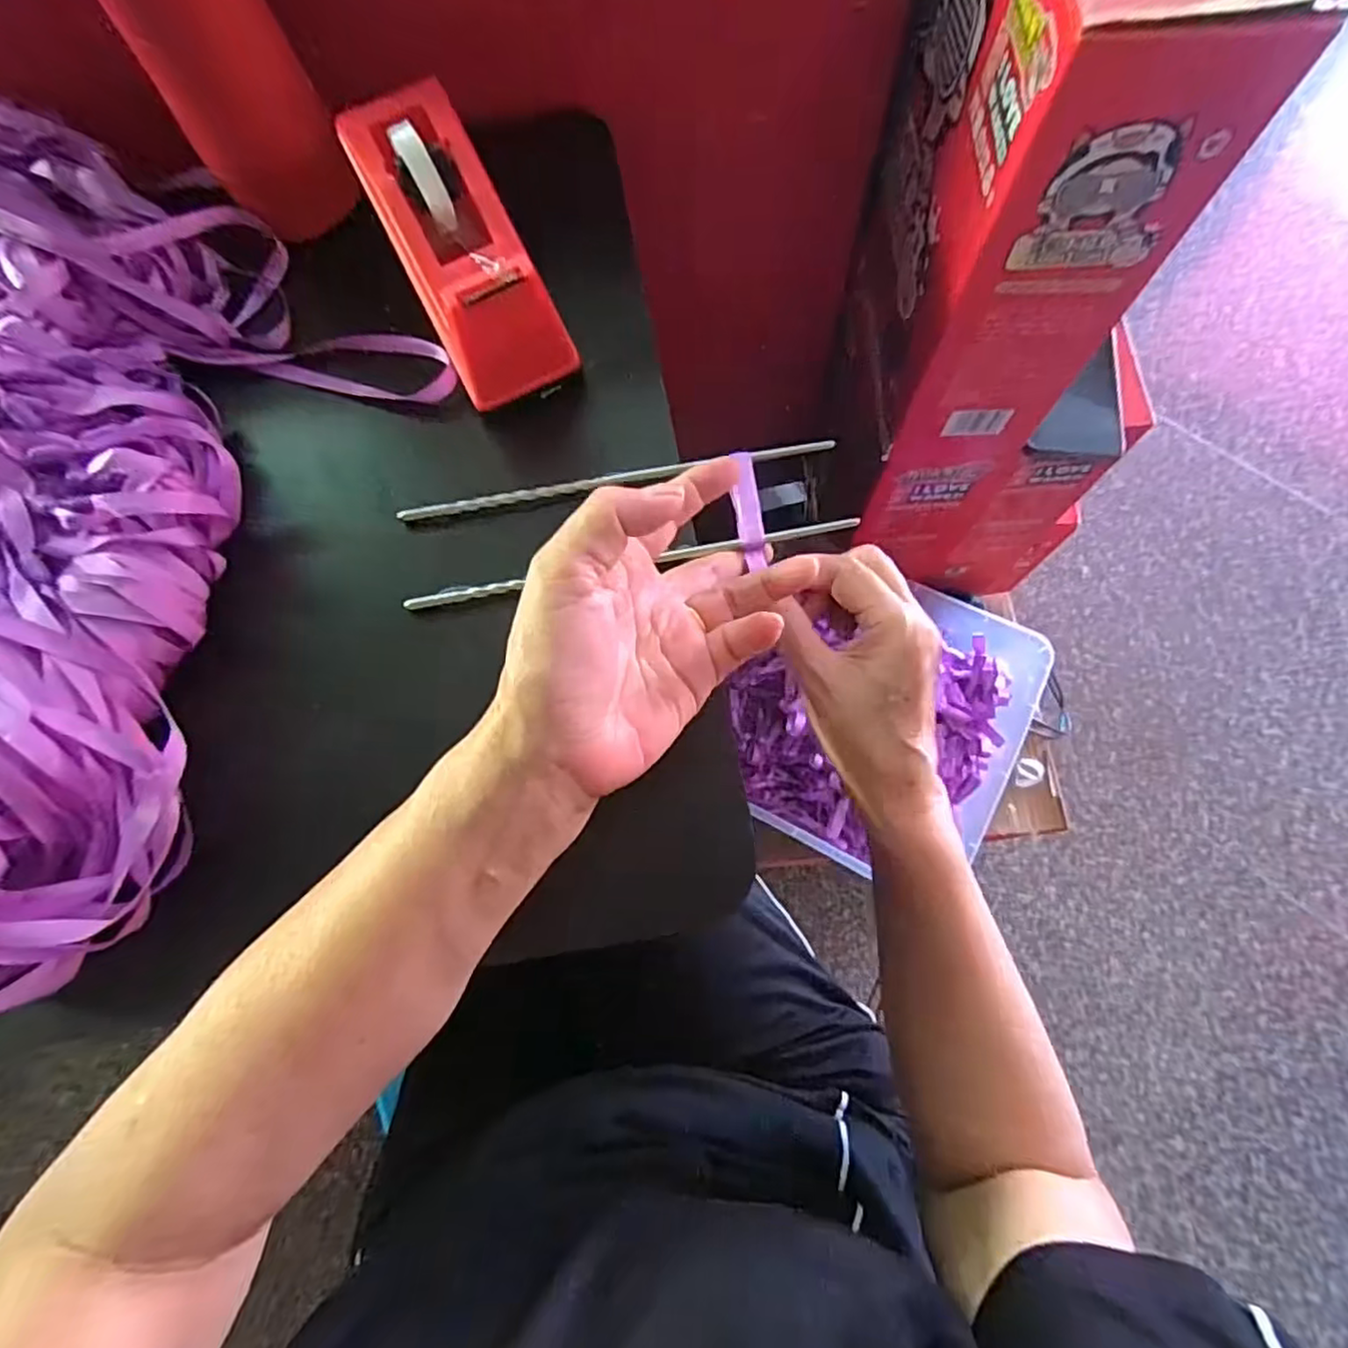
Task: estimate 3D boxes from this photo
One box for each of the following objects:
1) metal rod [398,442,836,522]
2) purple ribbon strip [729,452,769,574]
[{"bbox_3d":[-0.029,-0.098,0.338,0.222,0.008,0.008,-9,73,0],"label":"metal rod"},{"bbox_3d":[0.037,-0.081,0.325,0.013,0.006,0.061,-5,79,1],"label":"purple ribbon strip"}]

